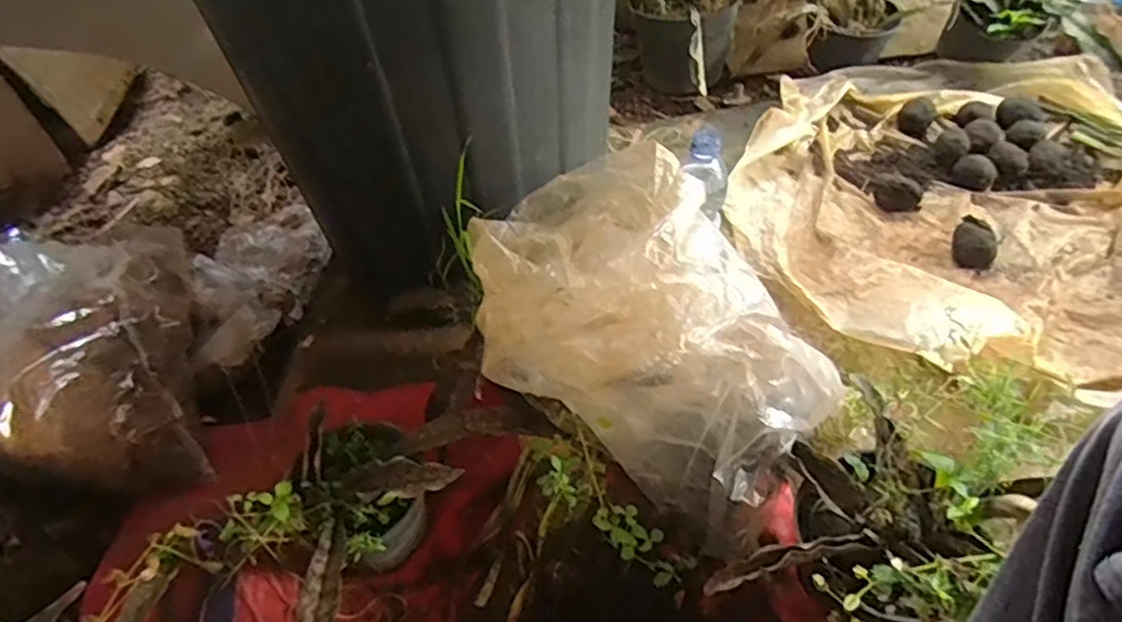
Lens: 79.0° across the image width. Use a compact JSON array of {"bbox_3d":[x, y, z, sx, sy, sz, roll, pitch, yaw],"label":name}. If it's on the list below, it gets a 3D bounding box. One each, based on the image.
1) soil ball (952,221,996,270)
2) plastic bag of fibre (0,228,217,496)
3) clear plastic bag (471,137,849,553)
[{"bbox_3d":[0.534,-0.086,0.882,0.044,0.043,0.047,-3,49,3],"label":"soil ball"},{"bbox_3d":[-0.524,0.032,0.743,0.178,0.245,0.294,-16,50,-8],"label":"plastic bag of fibre"},{"bbox_3d":[0.067,0.018,0.619,0.322,0.220,0.213,27,57,26],"label":"clear plastic bag"}]

